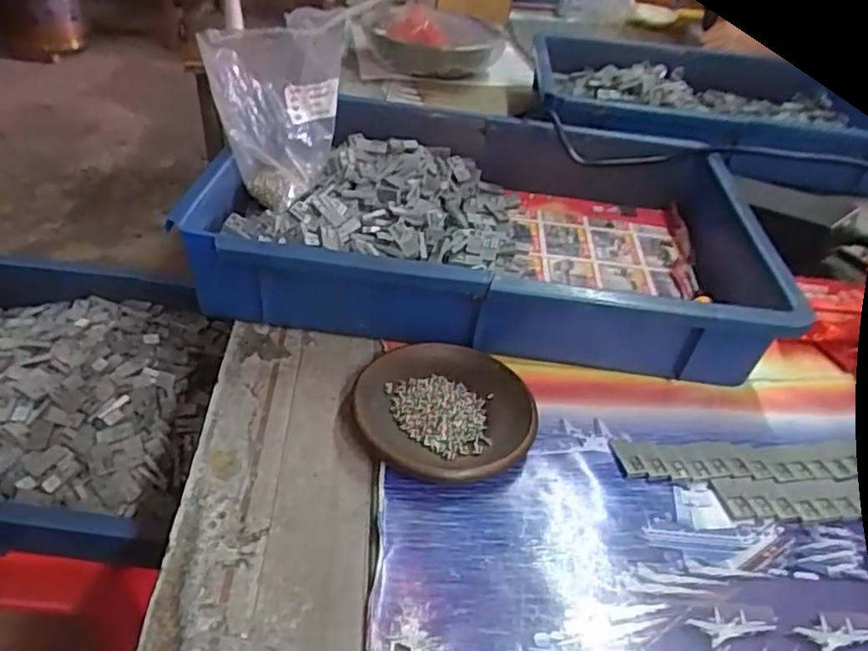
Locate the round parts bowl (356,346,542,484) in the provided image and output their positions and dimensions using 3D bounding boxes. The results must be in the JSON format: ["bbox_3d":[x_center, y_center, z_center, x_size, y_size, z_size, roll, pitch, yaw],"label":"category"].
[{"bbox_3d":[0.007,0.055,0.410,0.109,0.018,0.104,5,39,-4],"label":"round parts bowl"}]

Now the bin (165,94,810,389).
[{"bbox_3d":[0.045,-0.084,0.541,0.411,0.076,0.282,9,39,2],"label":"bin"}]

